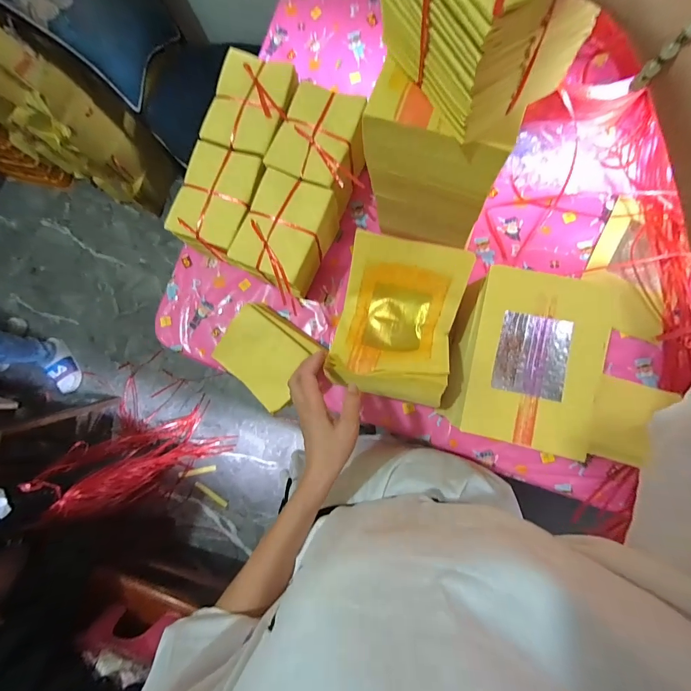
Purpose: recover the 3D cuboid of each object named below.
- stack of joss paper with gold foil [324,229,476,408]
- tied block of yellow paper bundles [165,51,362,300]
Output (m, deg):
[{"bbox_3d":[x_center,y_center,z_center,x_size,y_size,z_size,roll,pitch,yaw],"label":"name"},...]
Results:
[{"bbox_3d":[0.070,-0.036,0.489,0.159,0.060,0.208,12,85,6],"label":"stack of joss paper with gold foil"},{"bbox_3d":[-0.126,-0.288,0.618,0.257,0.110,0.320,27,87,7],"label":"tied block of yellow paper bundles"}]

